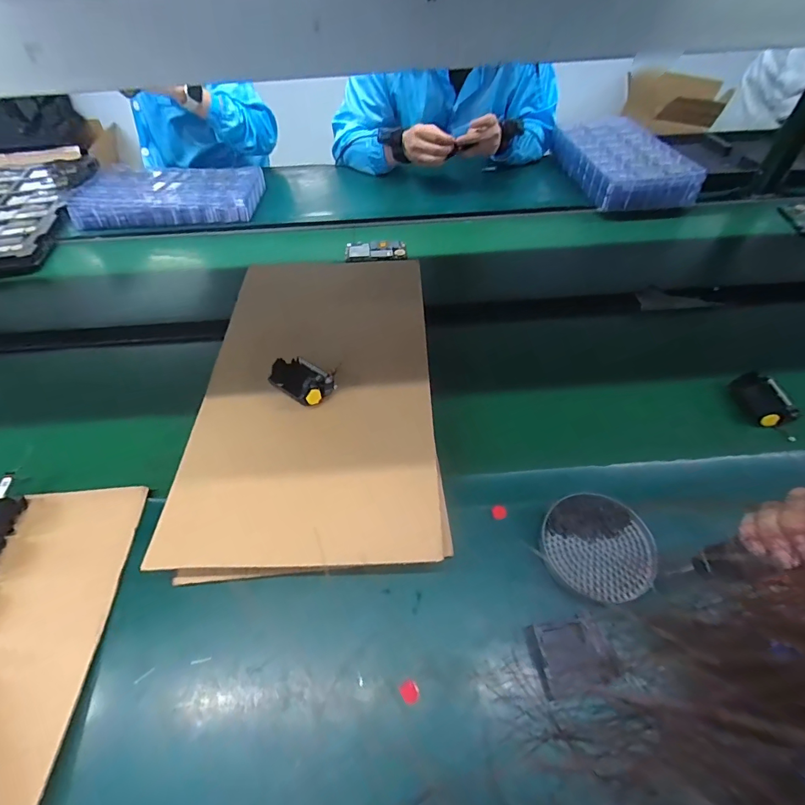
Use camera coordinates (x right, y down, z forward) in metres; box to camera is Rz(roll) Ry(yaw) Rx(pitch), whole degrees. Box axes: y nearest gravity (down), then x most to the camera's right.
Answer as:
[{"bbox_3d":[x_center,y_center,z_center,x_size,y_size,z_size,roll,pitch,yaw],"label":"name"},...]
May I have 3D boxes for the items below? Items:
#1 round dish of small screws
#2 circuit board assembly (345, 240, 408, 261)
[{"bbox_3d":[0.210,0.154,0.449,0.112,0.020,0.107,-3,52,-1],"label":"round dish of small screws"},{"bbox_3d":[-0.054,-0.315,0.864,0.123,0.012,0.072,-1,52,0],"label":"circuit board assembly"}]

